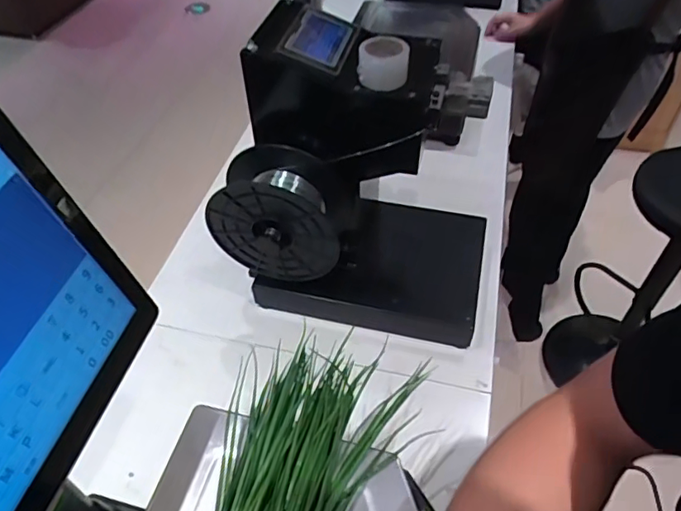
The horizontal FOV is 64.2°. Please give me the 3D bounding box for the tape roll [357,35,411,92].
[{"bbox_3d":[0.055,-0.246,0.685,0.063,0.047,0.064,4,49,5],"label":"tape roll"}]

